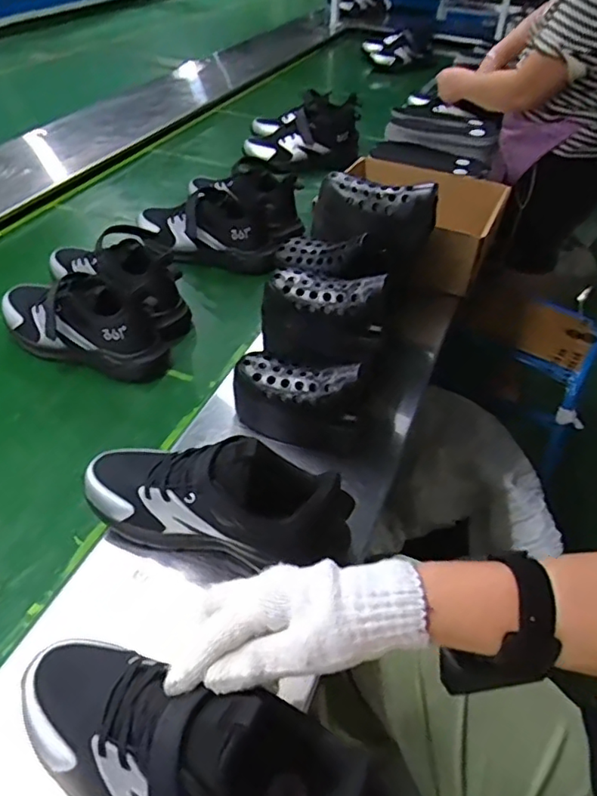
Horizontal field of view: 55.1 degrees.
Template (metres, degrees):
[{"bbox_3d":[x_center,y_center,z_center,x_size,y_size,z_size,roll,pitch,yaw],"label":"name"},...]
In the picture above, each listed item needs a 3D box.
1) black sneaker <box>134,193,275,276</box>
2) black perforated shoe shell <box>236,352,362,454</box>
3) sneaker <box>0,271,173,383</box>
[{"bbox_3d":[-0.151,-0.276,0.950,0.250,0.120,0.095,16,44,14],"label":"black sneaker"},{"bbox_3d":[0.002,-0.003,0.612,0.142,0.098,0.060,21,45,20],"label":"black perforated shoe shell"},{"bbox_3d":[-0.294,-0.106,0.762,0.249,0.109,0.085,14,43,12],"label":"sneaker"}]

